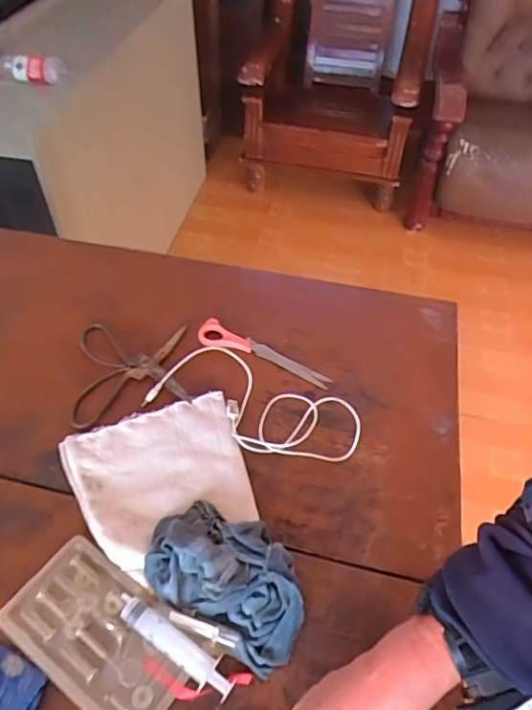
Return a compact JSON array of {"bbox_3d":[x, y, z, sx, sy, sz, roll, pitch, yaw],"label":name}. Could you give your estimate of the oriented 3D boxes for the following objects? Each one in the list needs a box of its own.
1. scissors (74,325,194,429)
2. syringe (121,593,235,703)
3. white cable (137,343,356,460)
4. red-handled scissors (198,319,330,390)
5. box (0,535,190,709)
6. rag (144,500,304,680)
[{"bbox_3d":[-0.176,0.011,0.712,0.142,0.016,0.160,-6,50,-7],"label":"scissors"},{"bbox_3d":[-0.081,0.259,0.485,0.122,0.032,0.027,30,54,21],"label":"syringe"},{"bbox_3d":[-0.013,0.060,0.669,0.256,0.026,0.115,21,52,15],"label":"white cable"},{"bbox_3d":[-0.003,-0.004,0.731,0.189,0.017,0.040,19,51,13],"label":"red-handled scissors"},{"bbox_3d":[-0.152,0.254,0.499,0.175,0.018,0.102,30,54,21],"label":"box"},{"bbox_3d":[-0.037,0.210,0.524,0.165,0.045,0.107,25,53,18],"label":"rag"}]

